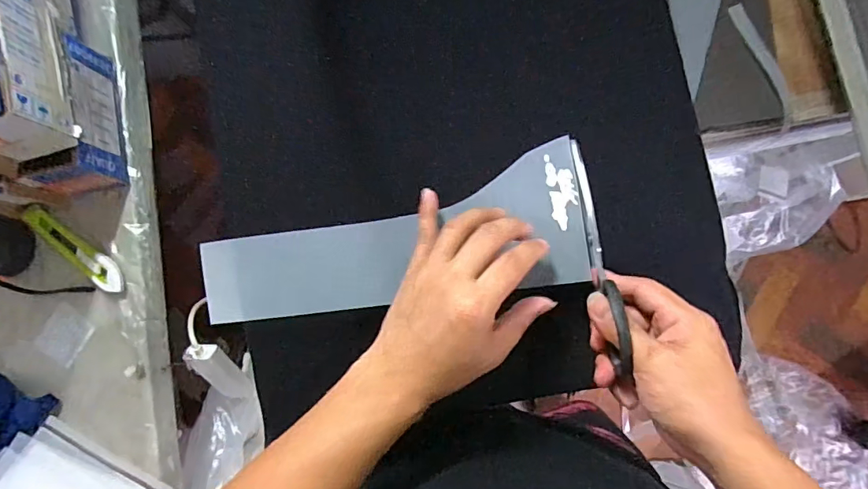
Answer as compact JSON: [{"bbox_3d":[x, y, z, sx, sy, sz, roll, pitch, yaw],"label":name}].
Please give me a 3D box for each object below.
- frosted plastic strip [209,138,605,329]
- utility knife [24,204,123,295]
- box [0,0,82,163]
[{"bbox_3d":[-0.033,0.007,0.403,0.317,0.065,0.105,-13,83,10],"label":"frosted plastic strip"},{"bbox_3d":[-0.408,0.006,0.537,0.138,0.017,0.031,38,88,7],"label":"utility knife"},{"bbox_3d":[-0.404,-0.167,0.445,0.069,0.072,0.155,-13,83,3],"label":"box"}]

